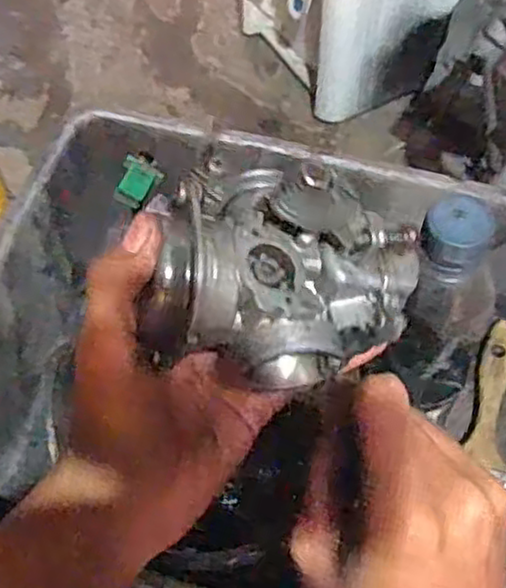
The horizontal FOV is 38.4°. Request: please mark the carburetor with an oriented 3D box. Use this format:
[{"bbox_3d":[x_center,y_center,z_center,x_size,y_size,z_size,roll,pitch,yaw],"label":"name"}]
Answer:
[{"bbox_3d":[0.013,-0.012,0.287,0.098,0.066,0.077,-2,58,-3],"label":"carburetor"}]

